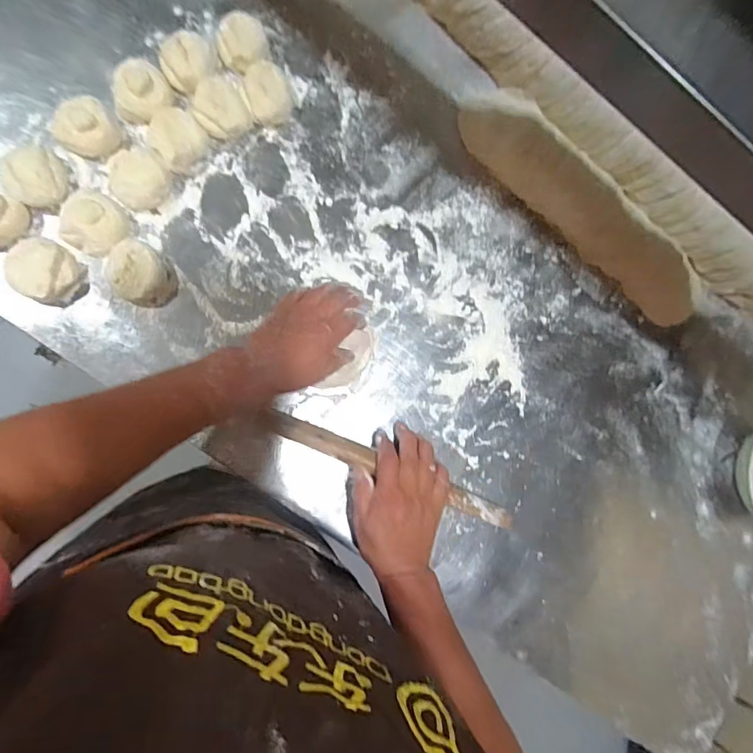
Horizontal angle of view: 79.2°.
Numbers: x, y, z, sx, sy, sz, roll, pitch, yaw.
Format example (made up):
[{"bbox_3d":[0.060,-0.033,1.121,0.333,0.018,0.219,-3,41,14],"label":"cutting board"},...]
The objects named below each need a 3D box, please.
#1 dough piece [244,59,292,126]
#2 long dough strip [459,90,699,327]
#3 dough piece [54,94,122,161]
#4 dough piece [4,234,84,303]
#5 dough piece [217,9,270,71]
[{"bbox_3d":[-0.116,-0.307,0.495,0.048,0.031,0.055,-15,90,-13],"label":"dough piece"},{"bbox_3d":[0.272,-0.211,0.579,0.404,0.056,0.083,41,82,-10],"label":"long dough strip"},{"bbox_3d":[-0.285,-0.244,0.446,0.054,0.029,0.044,-41,96,-12],"label":"dough piece"},{"bbox_3d":[-0.327,-0.104,0.449,0.057,0.042,0.058,28,84,-11],"label":"dough piece"},{"bbox_3d":[-0.143,-0.358,0.491,0.053,0.030,0.053,1,86,-12],"label":"dough piece"}]

